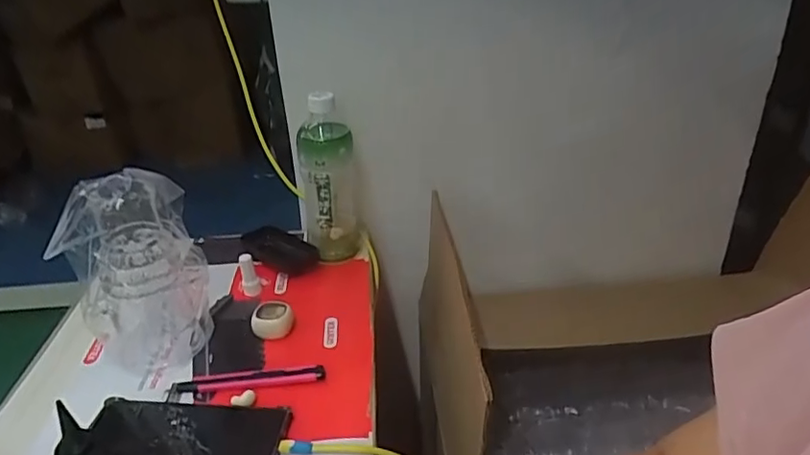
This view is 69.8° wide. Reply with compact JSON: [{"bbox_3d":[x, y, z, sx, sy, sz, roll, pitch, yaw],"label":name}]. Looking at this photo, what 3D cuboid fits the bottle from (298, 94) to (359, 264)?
[{"bbox_3d":[-0.088,-0.050,0.682,0.064,0.204,0.057,-5,29,-6],"label":"bottle"}]

